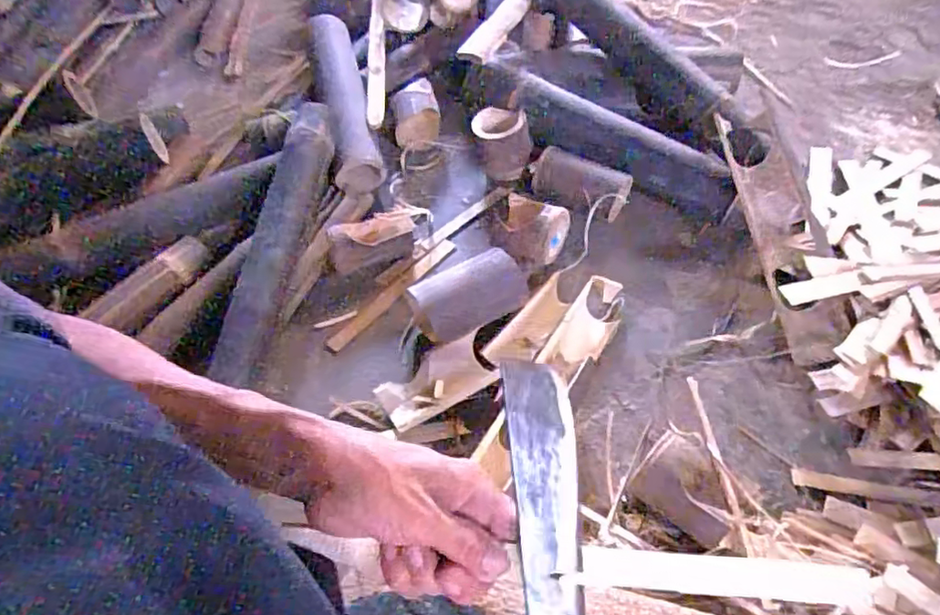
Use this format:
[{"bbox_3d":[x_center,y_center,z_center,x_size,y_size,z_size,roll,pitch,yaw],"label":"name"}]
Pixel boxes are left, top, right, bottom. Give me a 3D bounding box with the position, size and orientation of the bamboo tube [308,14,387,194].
[{"bbox_3d":[-0.198,-0.328,0.984,0.074,0.064,0.342,-12,54,-5],"label":"bamboo tube"}]

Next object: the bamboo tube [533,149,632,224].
[{"bbox_3d":[0.150,-0.169,0.867,0.137,0.049,0.061,24,59,20],"label":"bamboo tube"}]

